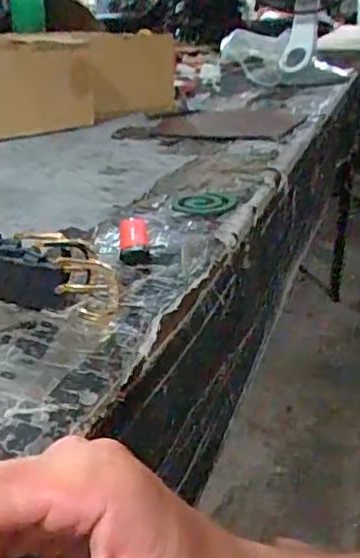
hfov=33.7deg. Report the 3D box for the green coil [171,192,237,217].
[{"bbox_3d":[0.024,-0.077,0.599,0.059,0.007,0.069,13,27,23],"label":"green coil"}]

